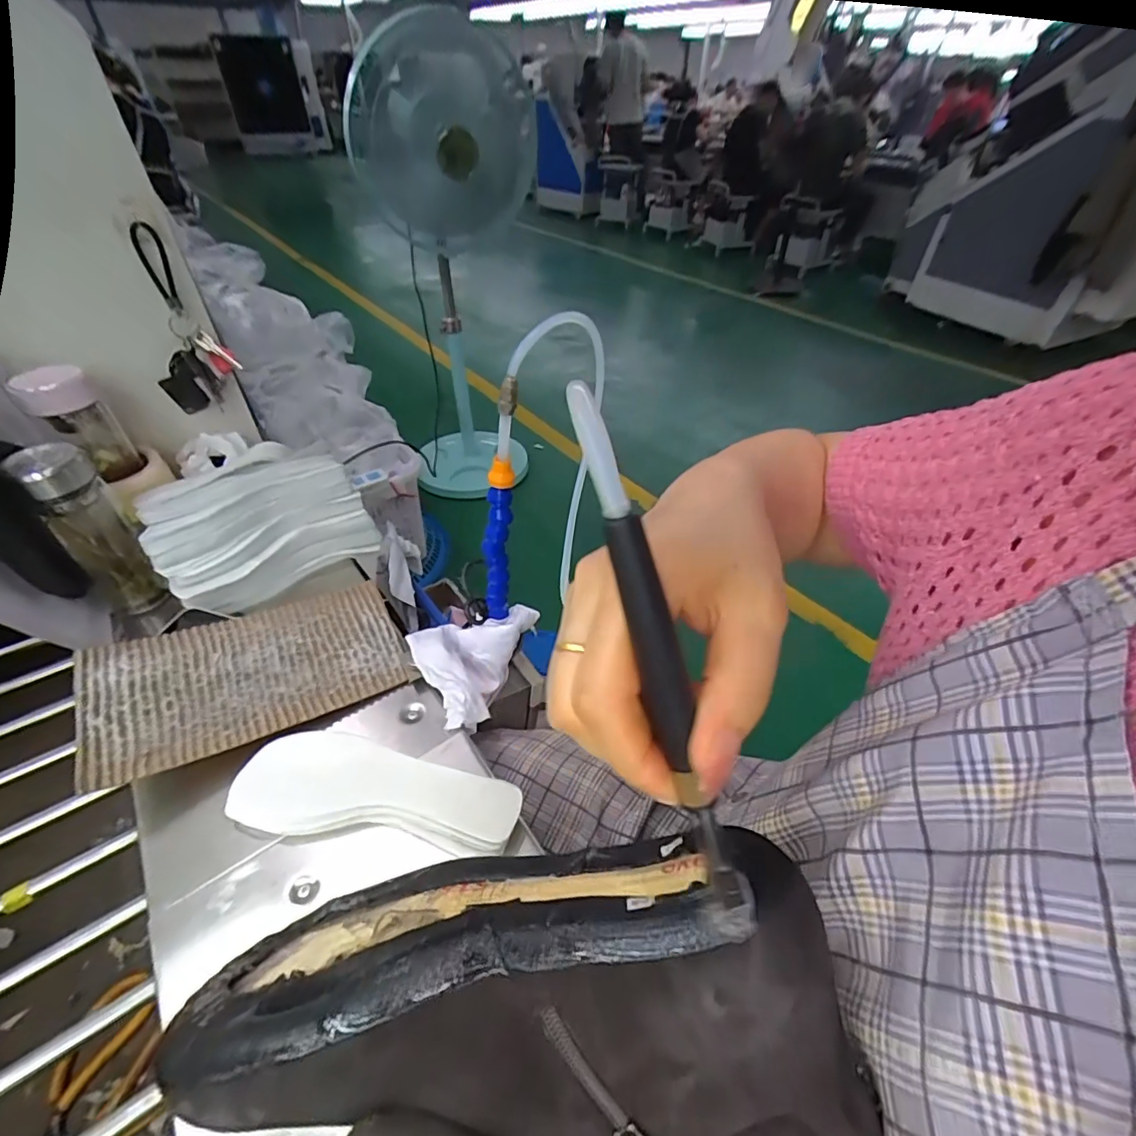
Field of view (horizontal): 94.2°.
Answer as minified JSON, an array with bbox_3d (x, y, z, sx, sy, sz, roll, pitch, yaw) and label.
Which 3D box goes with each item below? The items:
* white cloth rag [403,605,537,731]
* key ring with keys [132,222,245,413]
[{"bbox_3d":[-0.107,0.089,0.524,0.108,0.068,0.120,18,45,18],"label":"white cloth rag"},{"bbox_3d":[-0.442,-0.277,0.601,0.029,0.186,0.079,33,51,30],"label":"key ring with keys"}]

